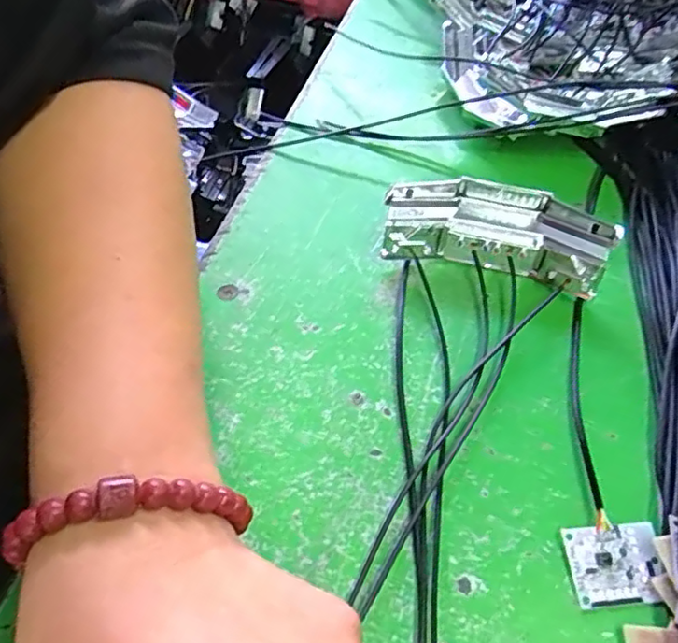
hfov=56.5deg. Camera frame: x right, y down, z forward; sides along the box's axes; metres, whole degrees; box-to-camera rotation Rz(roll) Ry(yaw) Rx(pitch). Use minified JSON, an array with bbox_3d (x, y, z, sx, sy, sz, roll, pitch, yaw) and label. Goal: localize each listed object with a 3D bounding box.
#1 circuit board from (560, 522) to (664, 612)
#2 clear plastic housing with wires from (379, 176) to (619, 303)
[{"bbox_3d":[0.093,0.081,0.210,0.030,0.004,0.025,-3,52,-4],"label":"circuit board"},{"bbox_3d":[0.071,-0.039,0.286,0.096,0.030,0.033,13,53,9],"label":"clear plastic housing with wires"}]

